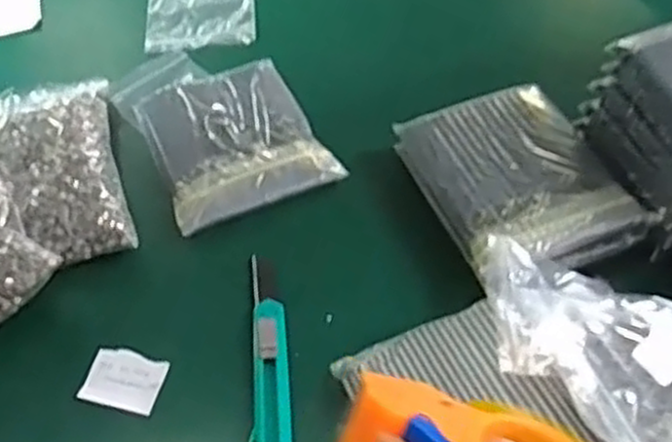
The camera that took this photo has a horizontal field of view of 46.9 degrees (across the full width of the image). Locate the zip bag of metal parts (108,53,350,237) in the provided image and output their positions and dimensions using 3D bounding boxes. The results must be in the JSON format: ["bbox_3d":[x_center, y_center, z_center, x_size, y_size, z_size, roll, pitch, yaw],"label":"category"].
[{"bbox_3d":[-0.111,-0.095,0.737,0.150,0.020,0.223,-23,53,-15],"label":"zip bag of metal parts"}]

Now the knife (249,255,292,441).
[{"bbox_3d":[-0.049,0.104,0.582,0.029,0.011,0.185,-4,51,0],"label":"knife"}]

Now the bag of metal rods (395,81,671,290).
[{"bbox_3d":[0.151,-0.041,0.652,0.160,0.033,0.184,-21,53,-14],"label":"bag of metal rods"}]

